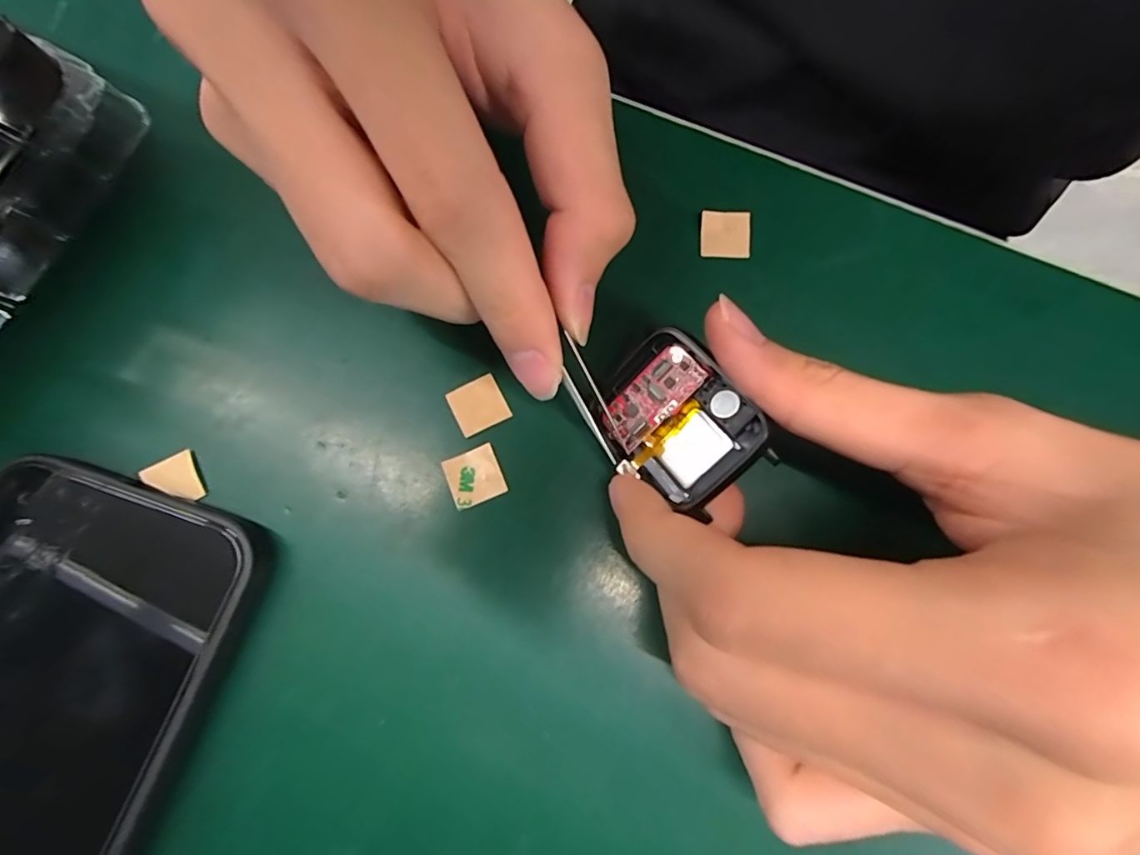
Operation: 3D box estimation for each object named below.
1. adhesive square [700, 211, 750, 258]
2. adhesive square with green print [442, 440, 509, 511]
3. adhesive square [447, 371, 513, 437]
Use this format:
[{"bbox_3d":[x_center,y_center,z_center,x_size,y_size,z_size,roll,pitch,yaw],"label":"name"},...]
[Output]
[{"bbox_3d":[0.050,-0.062,0.160,0.015,0.004,0.014,0,77,2],"label":"adhesive square"},{"bbox_3d":[-0.028,0.014,0.142,0.015,0.004,0.015,-22,78,-4],"label":"adhesive square with green print"},{"bbox_3d":[-0.027,-0.007,0.149,0.015,0.004,0.015,-27,77,-7],"label":"adhesive square"}]

